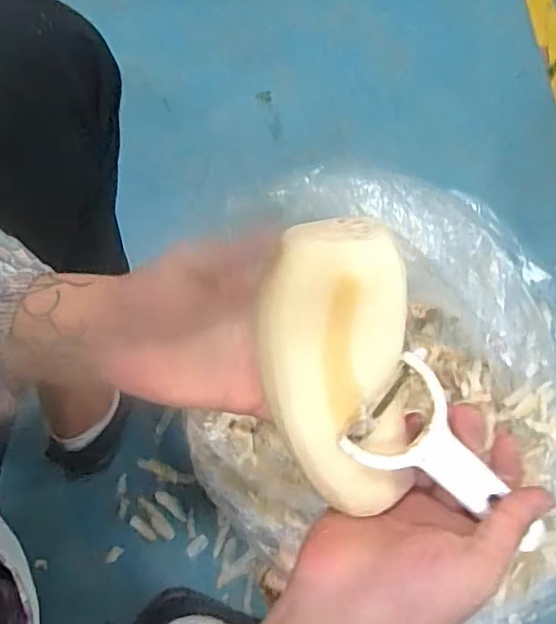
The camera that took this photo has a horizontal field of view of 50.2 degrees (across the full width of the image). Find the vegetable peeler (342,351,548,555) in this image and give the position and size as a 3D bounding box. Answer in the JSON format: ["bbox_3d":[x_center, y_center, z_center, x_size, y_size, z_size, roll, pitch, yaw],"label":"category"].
[{"bbox_3d":[0.099,0.085,0.322,0.133,0.013,0.061,40,81,-13],"label":"vegetable peeler"}]

